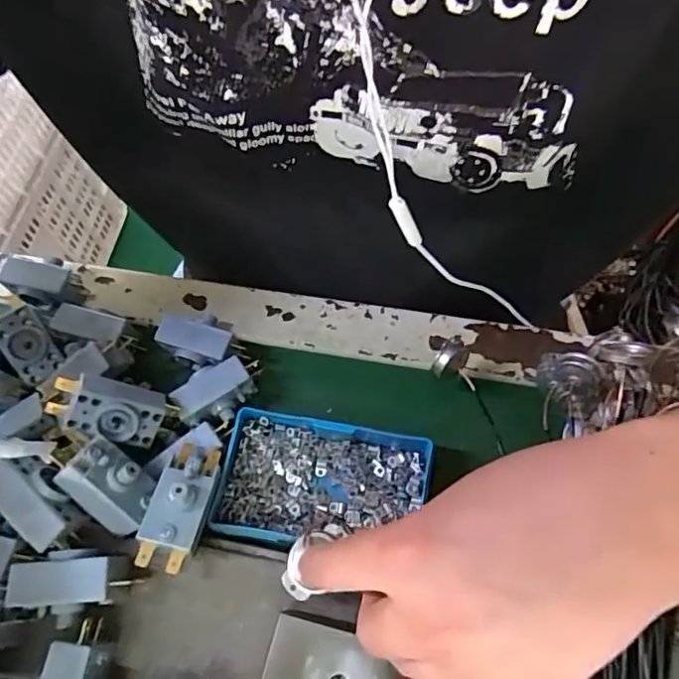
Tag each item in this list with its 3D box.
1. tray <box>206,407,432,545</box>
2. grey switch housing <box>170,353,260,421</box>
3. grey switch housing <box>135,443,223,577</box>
[{"bbox_3d":[-0.009,0.083,0.325,0.115,0.026,0.071,7,66,3],"label":"tray"},{"bbox_3d":[-0.073,0.033,0.344,0.051,0.025,0.031,-26,68,-11],"label":"grey switch housing"},{"bbox_3d":[-0.081,0.081,0.289,0.028,0.024,0.067,9,48,4],"label":"grey switch housing"}]

